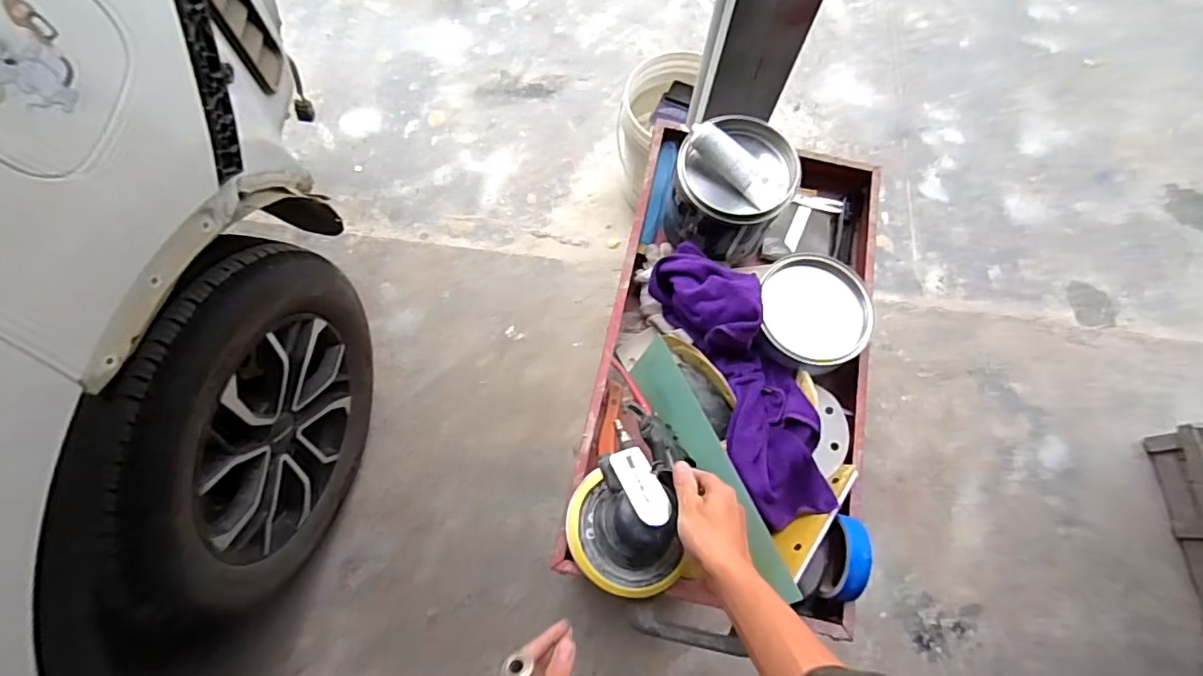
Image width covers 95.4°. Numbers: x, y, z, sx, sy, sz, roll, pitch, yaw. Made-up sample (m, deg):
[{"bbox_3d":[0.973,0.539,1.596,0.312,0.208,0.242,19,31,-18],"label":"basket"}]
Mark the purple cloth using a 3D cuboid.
[{"bbox_3d":[0.175,0.042,0.664,0.116,0.076,0.350,-19,72,-8],"label":"purple cloth"}]

